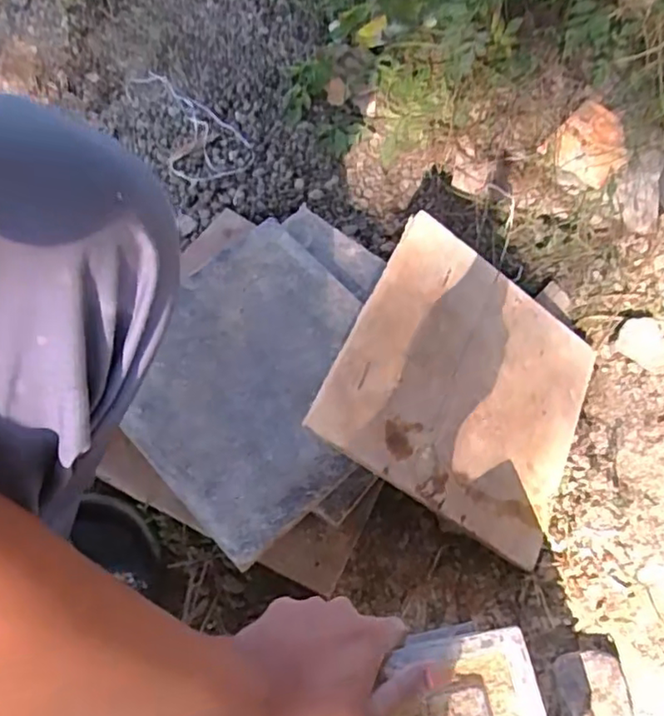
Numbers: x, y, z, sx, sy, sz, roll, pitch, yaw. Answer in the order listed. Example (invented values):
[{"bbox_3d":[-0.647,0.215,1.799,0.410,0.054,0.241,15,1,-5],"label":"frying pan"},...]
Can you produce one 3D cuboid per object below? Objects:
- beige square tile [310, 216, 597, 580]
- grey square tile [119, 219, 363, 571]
[{"bbox_3d":[0.130,0.026,0.571,0.249,0.009,0.238,35,67,-15],"label":"beige square tile"},{"bbox_3d":[-0.068,0.014,0.568,0.248,0.019,0.245,-40,72,-19],"label":"grey square tile"}]

